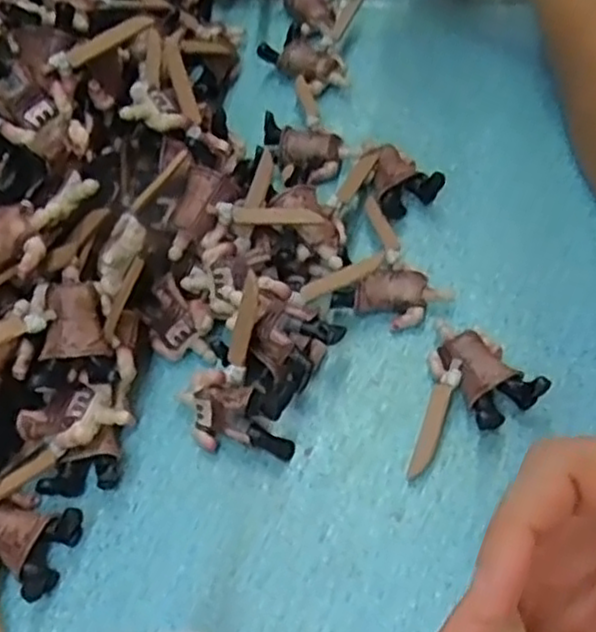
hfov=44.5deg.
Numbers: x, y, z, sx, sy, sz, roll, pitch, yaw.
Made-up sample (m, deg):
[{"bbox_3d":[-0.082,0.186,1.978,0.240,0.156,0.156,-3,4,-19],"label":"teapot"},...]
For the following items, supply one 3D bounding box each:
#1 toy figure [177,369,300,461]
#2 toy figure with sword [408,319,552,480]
[{"bbox_3d":[-0.028,0.043,0.338,0.053,0.031,0.034,3,58,10],"label":"toy figure"},{"bbox_3d":[0.085,0.036,0.338,0.052,0.020,0.079,8,59,13],"label":"toy figure with sword"}]

